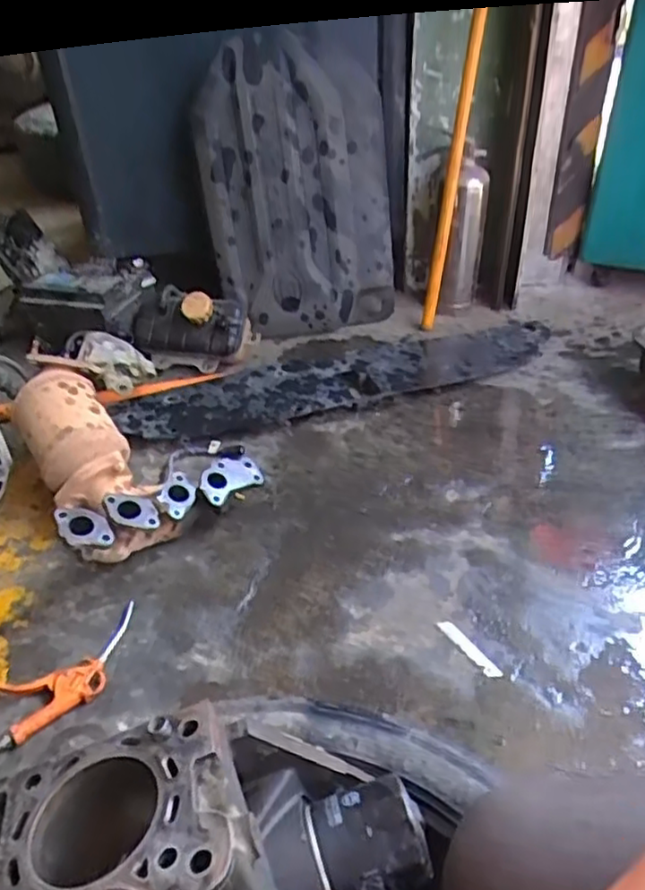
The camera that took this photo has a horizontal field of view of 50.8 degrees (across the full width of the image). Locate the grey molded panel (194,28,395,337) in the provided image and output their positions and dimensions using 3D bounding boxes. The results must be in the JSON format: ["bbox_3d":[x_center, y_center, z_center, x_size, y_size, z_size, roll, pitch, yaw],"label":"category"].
[{"bbox_3d":[-0.049,-0.528,1.458,0.402,0.546,0.175,1,37,6],"label":"grey molded panel"}]

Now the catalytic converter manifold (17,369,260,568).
[{"bbox_3d":[-0.290,0.020,1.070,0.305,0.173,0.360,-24,42,-25],"label":"catalytic converter manifold"}]

